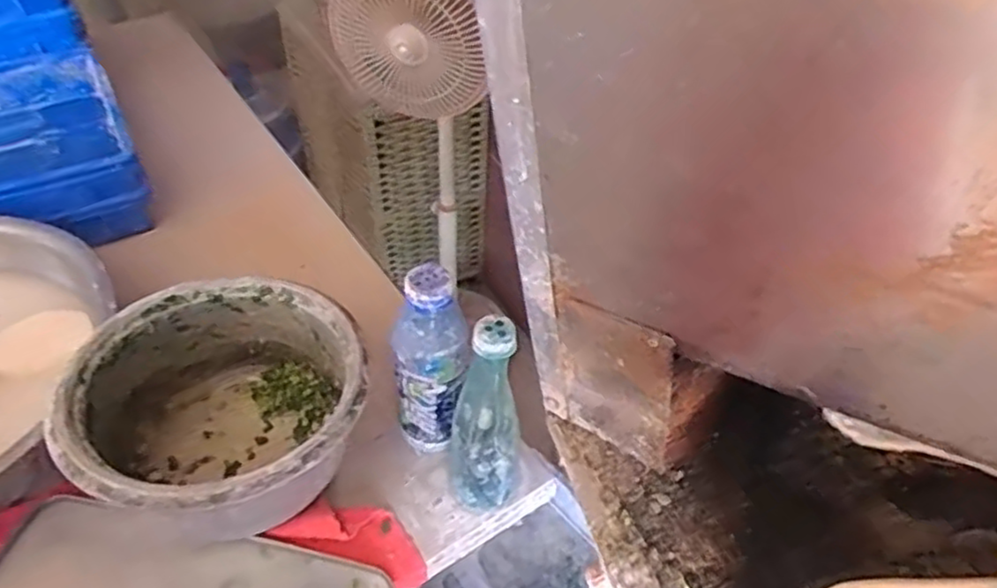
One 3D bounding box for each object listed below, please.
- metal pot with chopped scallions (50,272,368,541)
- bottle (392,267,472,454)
[{"bbox_3d":[-0.246,0.112,0.641,0.242,0.143,0.246,1,45,-1],"label":"metal pot with chopped scallions"},{"bbox_3d":[-0.061,0.065,0.633,0.065,0.197,0.051,-1,45,-3],"label":"bottle"}]

